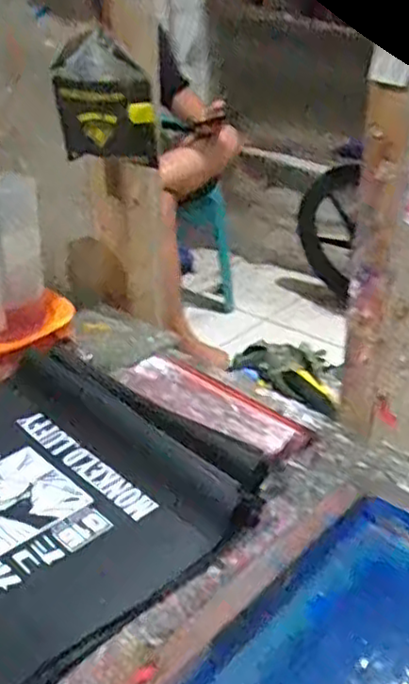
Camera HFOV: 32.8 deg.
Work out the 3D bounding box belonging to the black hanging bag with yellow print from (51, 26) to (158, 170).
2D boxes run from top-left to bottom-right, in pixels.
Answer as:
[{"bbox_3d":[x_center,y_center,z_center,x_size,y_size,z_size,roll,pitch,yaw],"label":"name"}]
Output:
[{"bbox_3d":[-0.134,-0.328,0.946,0.140,0.190,0.060,4,59,2],"label":"black hanging bag with yellow print"}]

